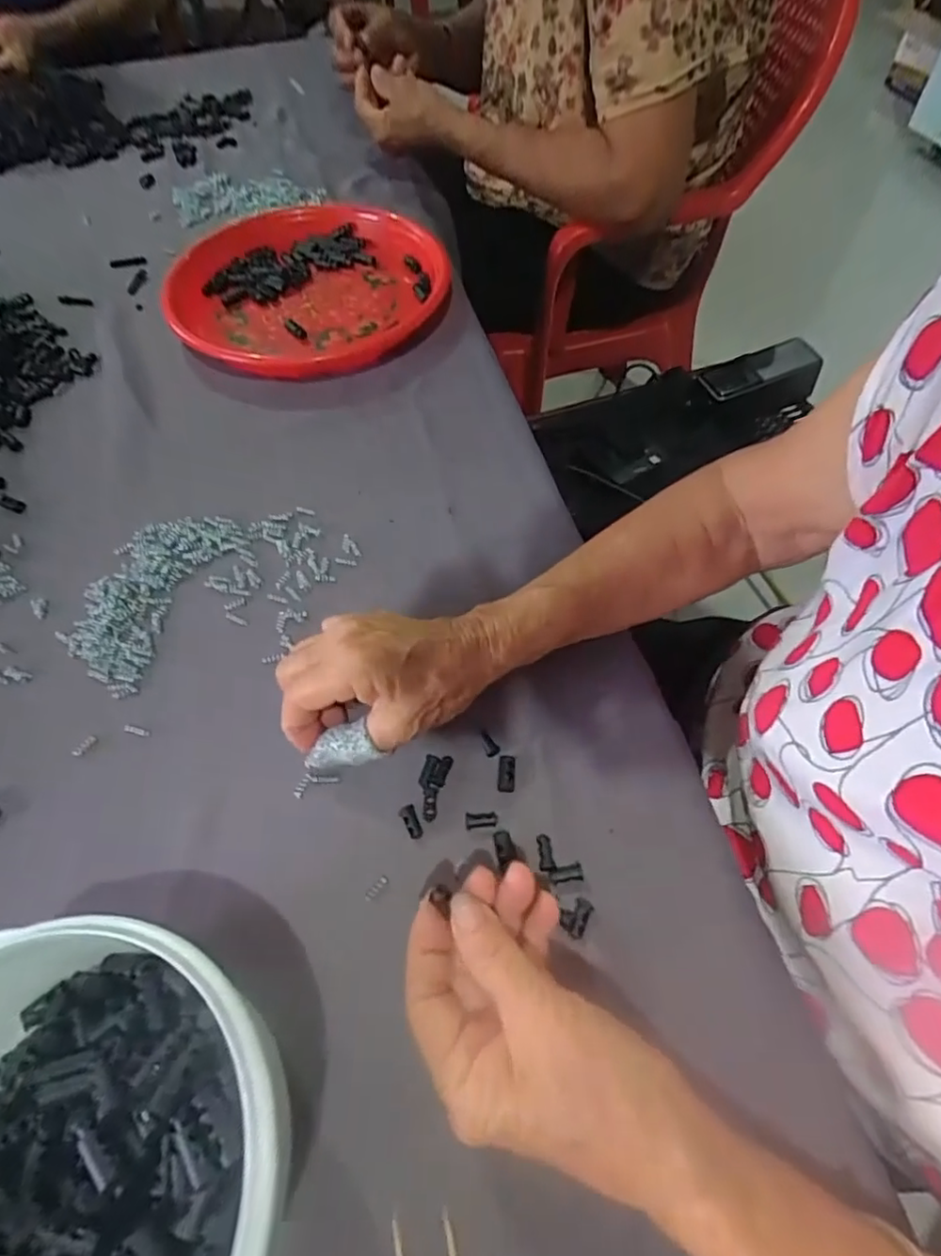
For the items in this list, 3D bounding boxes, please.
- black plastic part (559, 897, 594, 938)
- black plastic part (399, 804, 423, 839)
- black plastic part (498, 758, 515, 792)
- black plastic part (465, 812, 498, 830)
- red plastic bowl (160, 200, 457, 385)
[{"bbox_3d":[0.051,0.139,0.296,0.012,0.005,0.018,23,61,15],"label":"black plastic part"},{"bbox_3d":[-0.031,0.102,0.324,0.008,0.005,0.019,-26,61,-15],"label":"black plastic part"},{"bbox_3d":[0.020,0.079,0.334,0.009,0.004,0.020,5,58,4],"label":"black plastic part"},{"bbox_3d":[0.006,0.100,0.322,0.017,0.004,0.008,-5,58,-2],"label":"black plastic part"},{"bbox_3d":[-0.152,-0.327,0.574,0.239,0.040,0.249,0,58,0],"label":"red plastic bowl"}]

